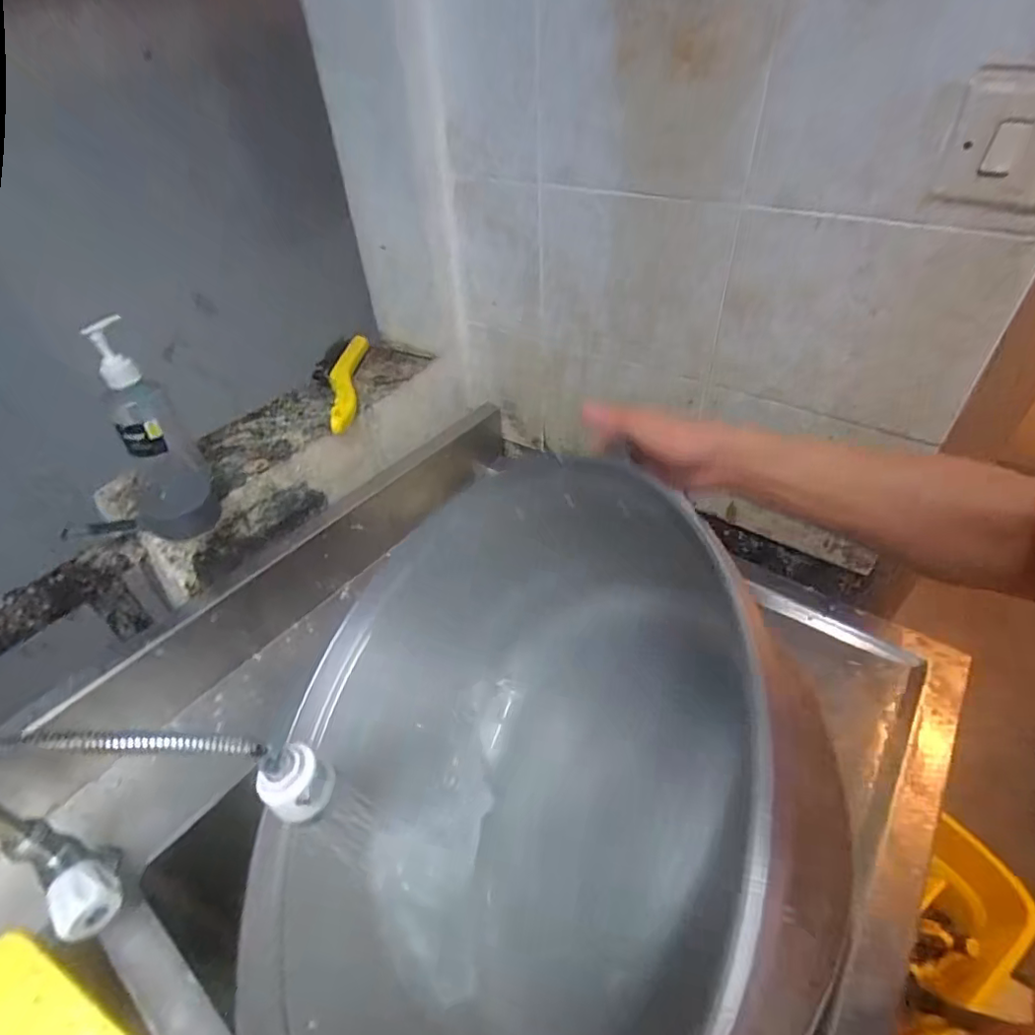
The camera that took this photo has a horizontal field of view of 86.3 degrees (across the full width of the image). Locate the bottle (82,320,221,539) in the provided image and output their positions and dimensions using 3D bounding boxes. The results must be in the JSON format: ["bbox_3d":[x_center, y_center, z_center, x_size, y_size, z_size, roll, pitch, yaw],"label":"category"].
[{"bbox_3d":[-0.396,-0.108,0.590,0.059,0.187,0.057,-29,48,-26],"label":"bottle"}]

